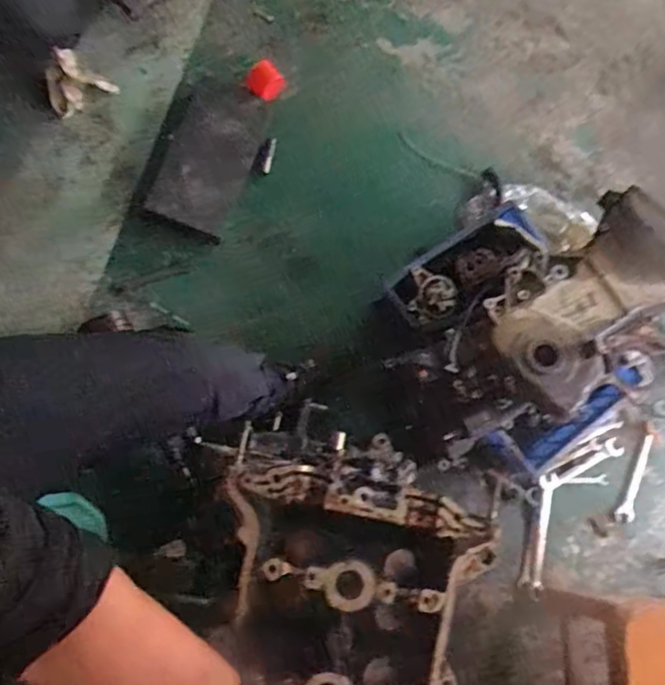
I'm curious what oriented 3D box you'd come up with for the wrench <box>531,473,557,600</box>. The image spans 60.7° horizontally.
[{"bbox_3d":[0.399,0.366,1.083,0.029,0.009,0.227,15,74,-5],"label":"wrench"}]

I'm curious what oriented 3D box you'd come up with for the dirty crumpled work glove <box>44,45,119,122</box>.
[{"bbox_3d":[-0.506,-0.504,1.108,0.054,0.116,0.122,42,74,3],"label":"dirty crumpled work glove"}]

